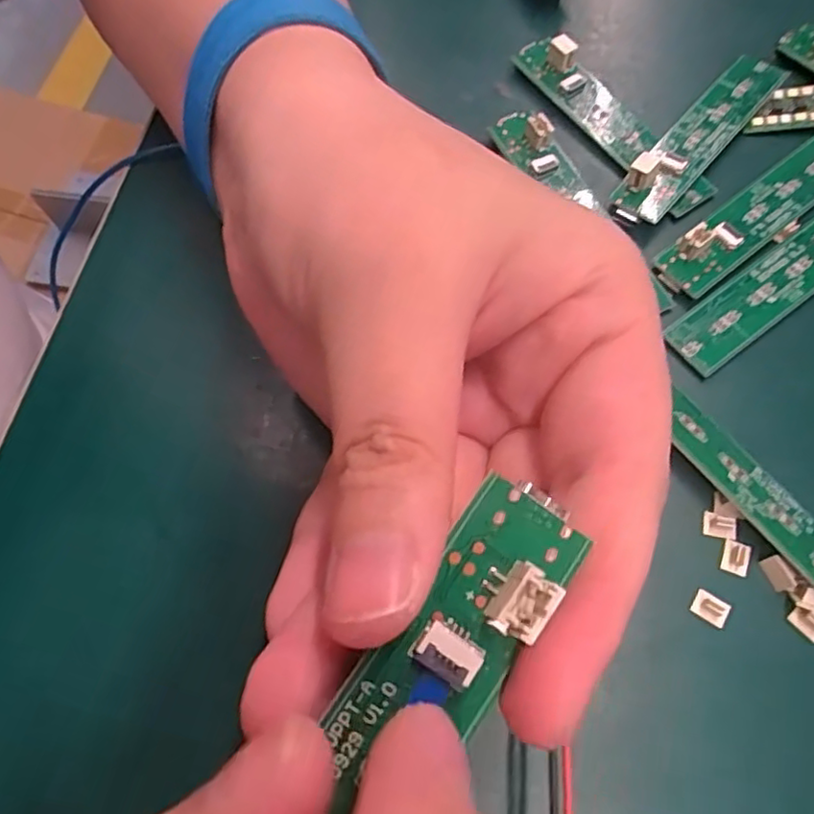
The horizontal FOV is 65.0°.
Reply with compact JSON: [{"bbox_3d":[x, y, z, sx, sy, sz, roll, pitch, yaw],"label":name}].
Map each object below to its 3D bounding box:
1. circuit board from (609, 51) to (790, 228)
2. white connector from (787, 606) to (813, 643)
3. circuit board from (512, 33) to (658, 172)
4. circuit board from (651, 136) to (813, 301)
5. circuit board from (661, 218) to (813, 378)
[{"bbox_3d":[0.091,-0.085,0.198,0.016,0.005,0.084,39,72,15],"label":"circuit board"},{"bbox_3d":[0.094,0.050,0.149,0.008,0.004,0.005,36,71,14],"label":"white connector"},{"bbox_3d":[0.058,-0.103,0.208,0.015,0.013,0.065,-35,71,-14],"label":"circuit board"},{"bbox_3d":[0.107,-0.060,0.191,0.081,0.008,0.018,-36,71,-15],"label":"circuit board"},{"bbox_3d":[0.108,-0.038,0.181,0.078,0.012,0.017,-34,71,-14],"label":"circuit board"}]

